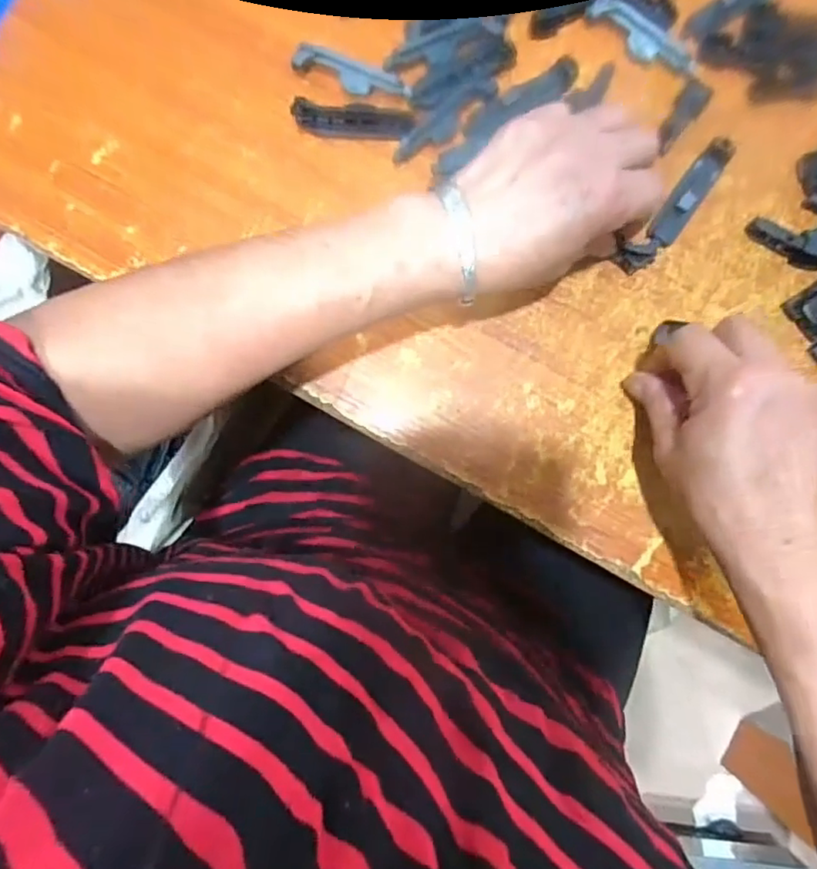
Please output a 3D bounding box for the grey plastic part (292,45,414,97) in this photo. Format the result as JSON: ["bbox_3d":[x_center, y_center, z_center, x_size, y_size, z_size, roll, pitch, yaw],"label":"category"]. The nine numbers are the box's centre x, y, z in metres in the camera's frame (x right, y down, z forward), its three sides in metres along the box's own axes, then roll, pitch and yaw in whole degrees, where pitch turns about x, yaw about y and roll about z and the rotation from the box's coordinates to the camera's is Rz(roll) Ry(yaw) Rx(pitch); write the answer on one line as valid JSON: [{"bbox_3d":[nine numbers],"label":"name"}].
[{"bbox_3d":[-0.035,-0.222,0.369,0.072,0.007,0.016,20,87,1],"label":"grey plastic part"}]

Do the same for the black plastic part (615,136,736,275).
[{"bbox_3d":[0.166,-0.139,0.368,0.020,0.015,0.104,38,83,2],"label":"black plastic part"}]

